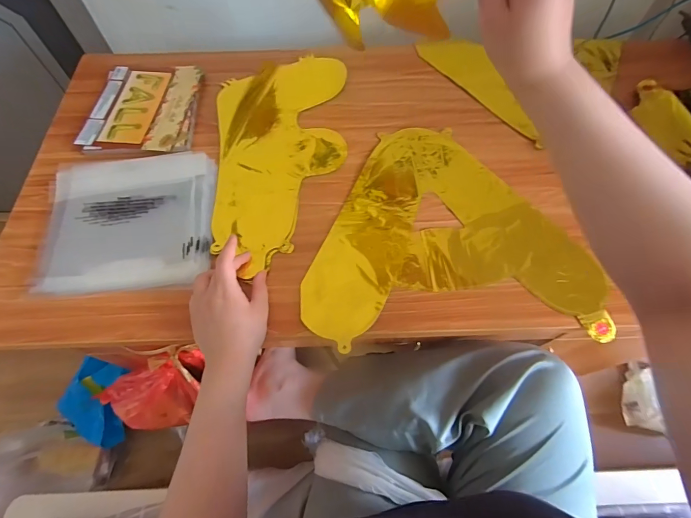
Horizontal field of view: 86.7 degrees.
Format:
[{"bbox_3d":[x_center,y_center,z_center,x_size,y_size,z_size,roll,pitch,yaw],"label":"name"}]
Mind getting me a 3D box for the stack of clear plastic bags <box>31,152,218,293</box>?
[{"bbox_3d":[-0.304,-0.059,0.520,0.226,0.013,0.210,-6,66,-3],"label":"stack of clear plastic bags"}]

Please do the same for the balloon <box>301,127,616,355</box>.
[{"bbox_3d":[0.151,-0.045,0.518,0.376,0.015,0.341,6,65,2],"label":"balloon"}]

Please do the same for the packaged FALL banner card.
[{"bbox_3d":[-0.335,-0.254,0.614,0.170,0.009,0.194,2,65,0],"label":"packaged FALL banner card"}]

